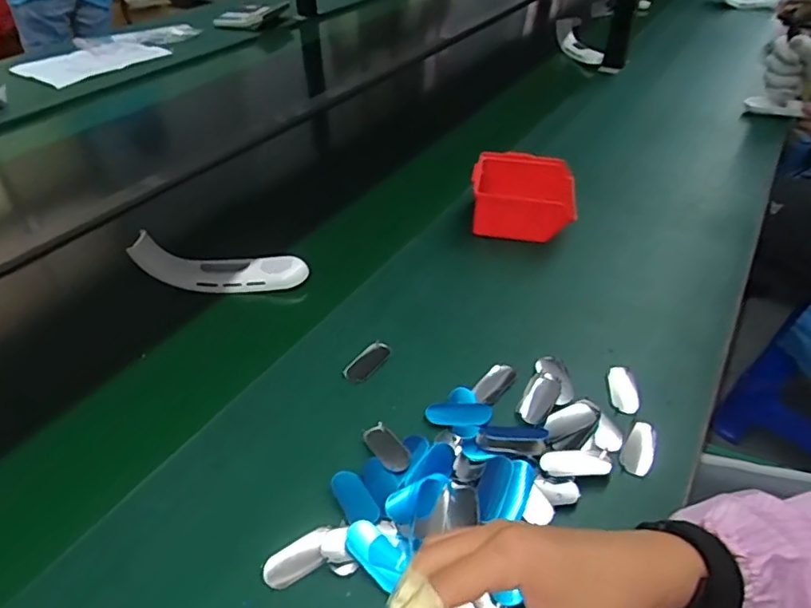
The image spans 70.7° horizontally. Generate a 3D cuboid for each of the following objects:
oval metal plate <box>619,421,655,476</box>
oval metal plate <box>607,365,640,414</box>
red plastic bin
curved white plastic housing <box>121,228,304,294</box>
[{"bbox_3d":[0.206,0.126,0.502,0.025,0.006,0.057,22,44,26],"label":"oval metal plate"},{"bbox_3d":[0.212,0.083,0.555,0.025,0.006,0.059,5,39,7],"label":"oval metal plate"},{"bbox_3d":[0.157,-0.144,0.775,0.135,0.079,0.126,8,41,7],"label":"red plastic bin"},{"bbox_3d":[-0.220,-0.051,0.685,0.194,0.056,0.042,2,39,3],"label":"curved white plastic housing"}]

